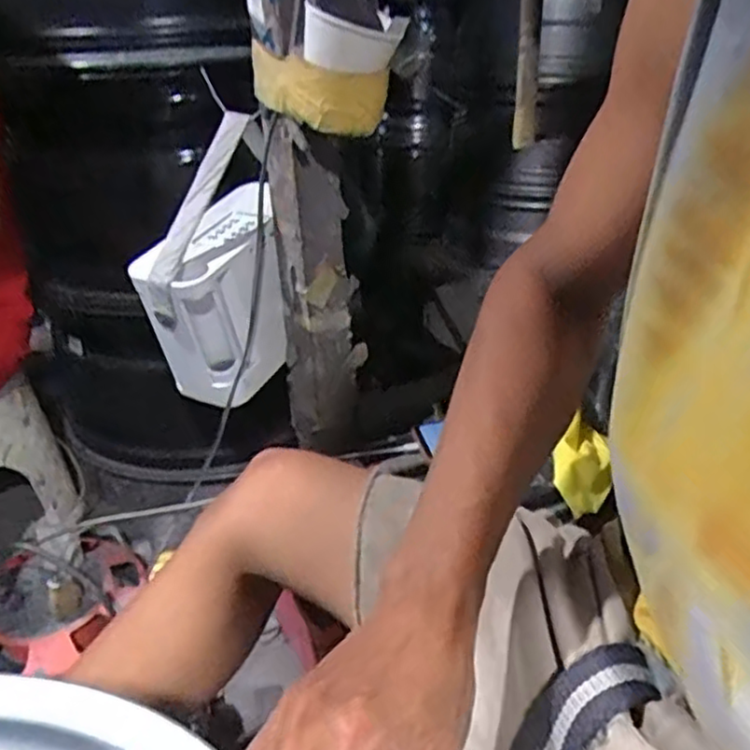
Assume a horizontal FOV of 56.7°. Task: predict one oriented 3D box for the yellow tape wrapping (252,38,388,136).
[{"bbox_3d":[-0.060,-0.259,0.624,0.140,0.054,0.053,25,35,15],"label":"yellow tape wrapping"}]

